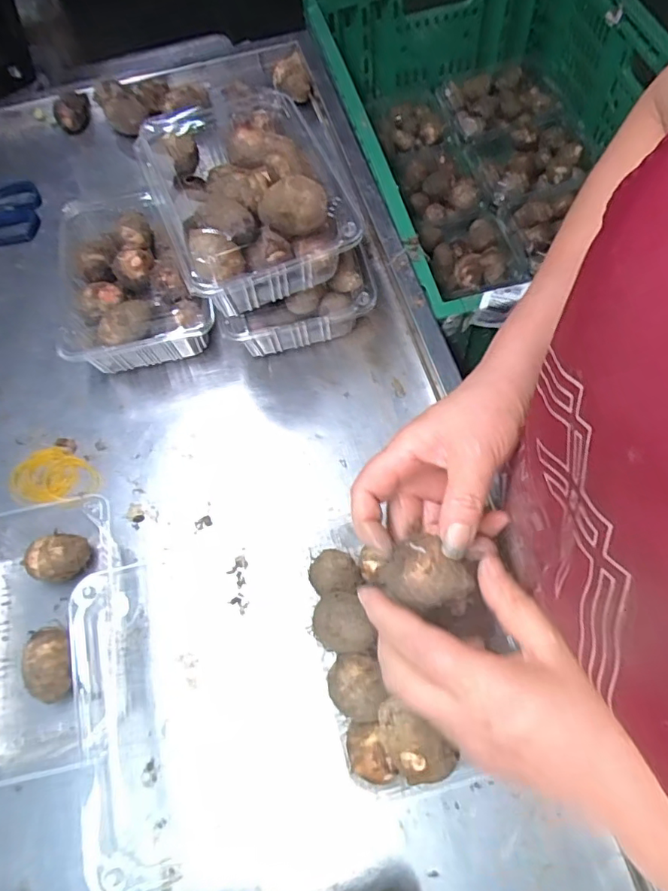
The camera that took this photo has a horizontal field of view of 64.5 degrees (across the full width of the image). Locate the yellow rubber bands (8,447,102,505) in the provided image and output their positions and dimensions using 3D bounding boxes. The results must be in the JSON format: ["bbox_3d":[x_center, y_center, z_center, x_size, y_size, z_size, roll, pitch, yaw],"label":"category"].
[{"bbox_3d":[-0.236,0.028,0.445,0.076,0.008,0.052,19,68,11],"label":"yellow rubber bands"}]

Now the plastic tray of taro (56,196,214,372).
[{"bbox_3d":[-0.188,-0.148,0.490,0.127,0.072,0.174,-19,66,-6],"label":"plastic tray of taro"}]

